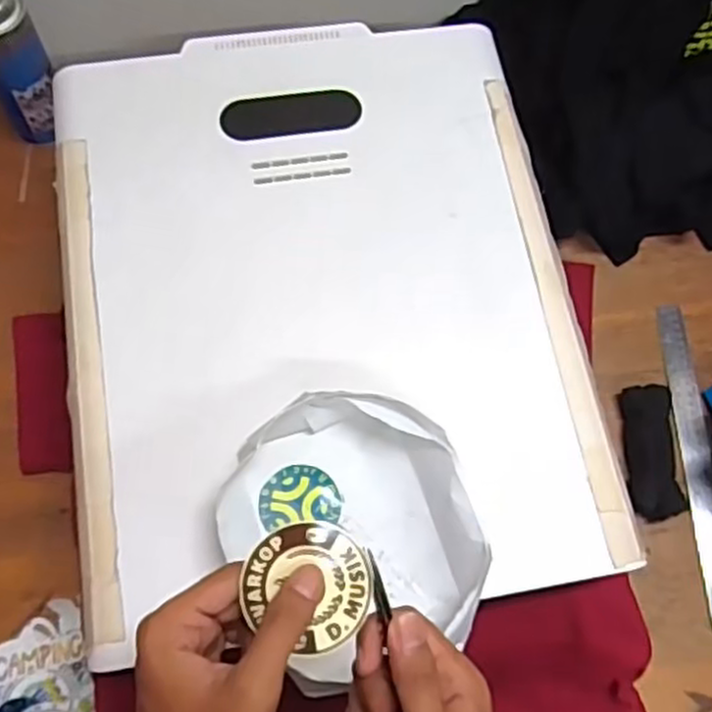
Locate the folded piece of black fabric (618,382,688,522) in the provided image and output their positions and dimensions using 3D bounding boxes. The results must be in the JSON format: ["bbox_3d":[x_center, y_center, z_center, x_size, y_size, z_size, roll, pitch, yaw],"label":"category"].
[{"bbox_3d":[0.285,0.091,0.720,0.044,0.031,0.128,4,70,-3],"label":"folded piece of black fabric"}]

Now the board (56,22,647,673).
[{"bbox_3d":[-0.026,-0.056,0.599,0.395,0.015,0.492,-8,71,-6],"label":"board"}]

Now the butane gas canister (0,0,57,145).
[{"bbox_3d":[-0.339,-0.288,0.748,0.064,0.164,0.059,-25,74,-12],"label":"butane gas canister"}]

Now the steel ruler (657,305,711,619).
[{"bbox_3d":[0.337,0.100,0.736,0.030,0.007,0.322,-6,69,10],"label":"steel ruler"}]

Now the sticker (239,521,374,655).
[{"bbox_3d":[-0.023,0.117,0.379,0.062,0.004,0.063,1,83,-7],"label":"sticker"}]

